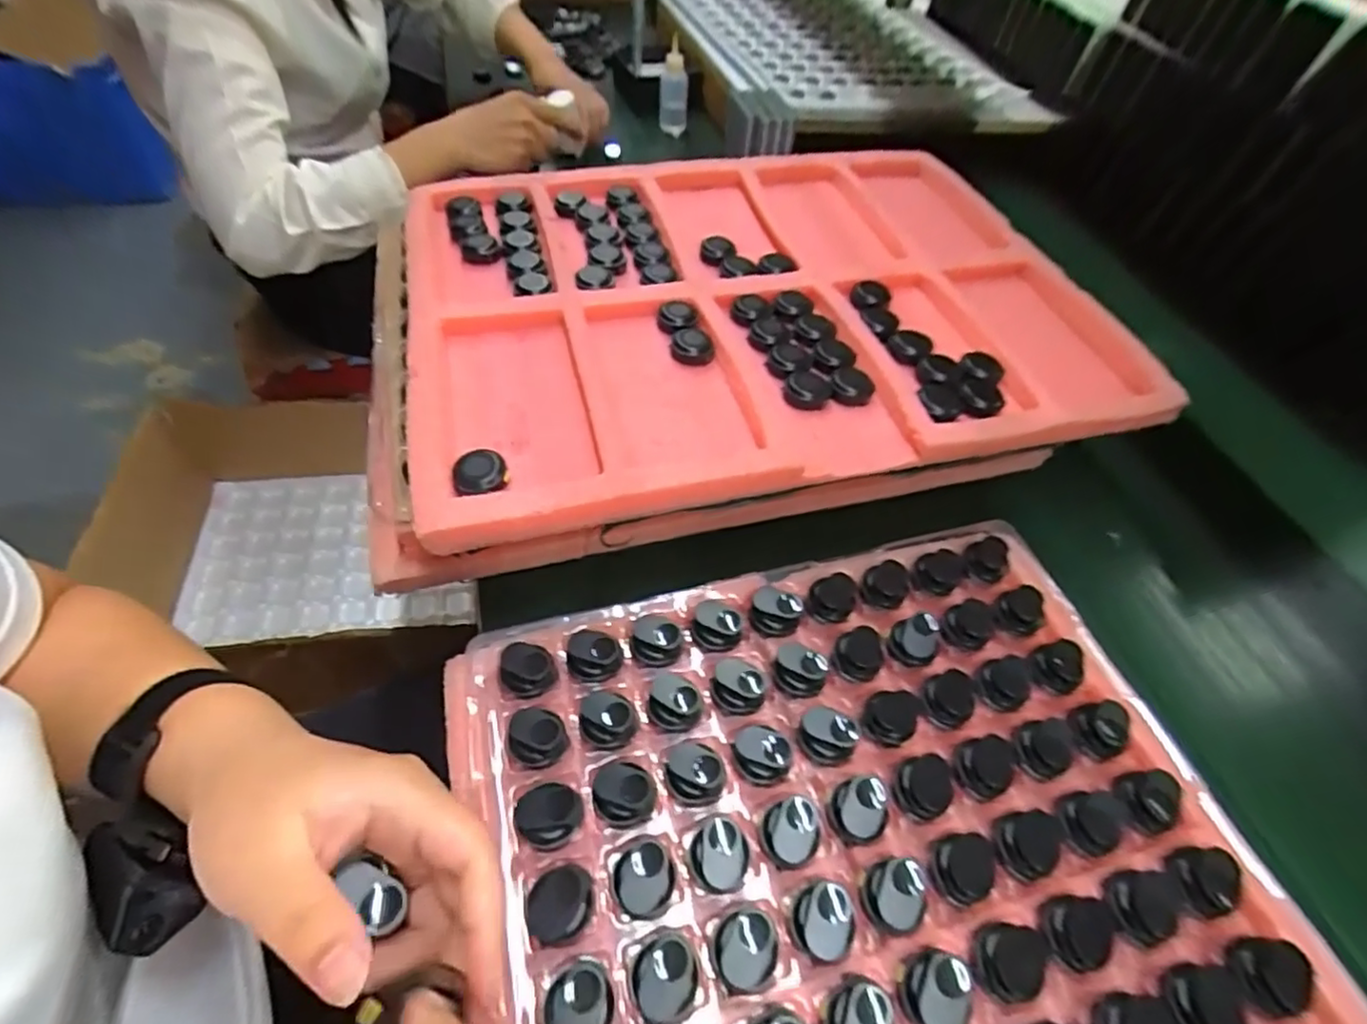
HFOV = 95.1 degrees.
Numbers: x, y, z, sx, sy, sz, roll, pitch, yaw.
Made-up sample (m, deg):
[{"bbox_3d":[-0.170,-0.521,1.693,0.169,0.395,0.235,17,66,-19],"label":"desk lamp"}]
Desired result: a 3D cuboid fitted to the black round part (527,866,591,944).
[{"bbox_3d":[-0.053,0.169,0.270,0.029,0.016,0.026,-24,59,-25],"label":"black round part"}]

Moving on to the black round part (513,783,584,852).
[{"bbox_3d":[-0.062,0.141,0.290,0.030,0.015,0.027,-2,52,-10],"label":"black round part"}]

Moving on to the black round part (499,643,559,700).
[{"bbox_3d":[-0.083,0.085,0.336,0.030,0.012,0.027,6,51,-4],"label":"black round part"}]

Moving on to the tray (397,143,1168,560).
[{"bbox_3d":[0.053,-0.170,0.484,0.510,0.052,0.383,-9,54,-15],"label":"tray"}]

